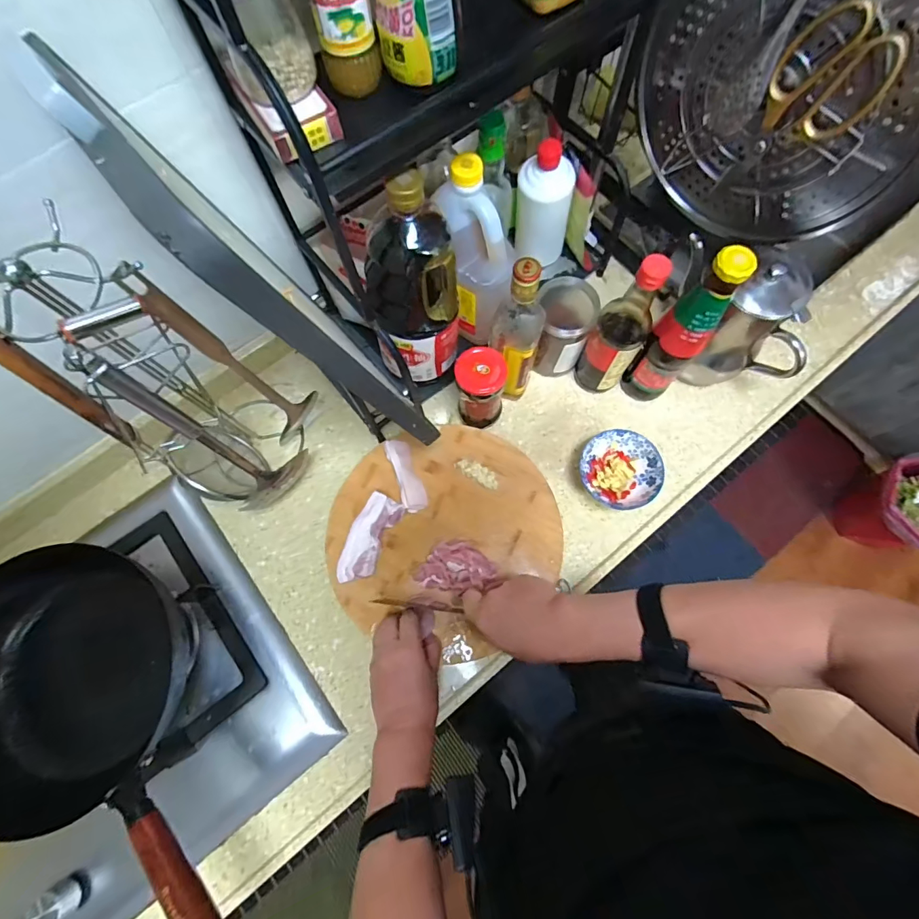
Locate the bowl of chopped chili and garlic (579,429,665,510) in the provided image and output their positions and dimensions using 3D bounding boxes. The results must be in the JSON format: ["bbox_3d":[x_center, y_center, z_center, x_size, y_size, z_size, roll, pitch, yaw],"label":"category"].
[{"bbox_3d":[0.222,0.014,0.637,0.106,0.057,0.098,0,73,1],"label":"bowl of chopped chili and garlic"}]

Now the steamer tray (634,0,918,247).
[{"bbox_3d":[0.315,-0.373,0.470,0.033,0.288,0.299,-42,77,-10],"label":"steamer tray"}]

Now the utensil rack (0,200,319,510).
[{"bbox_3d":[-0.272,-0.043,0.489,0.132,0.391,0.145,0,73,1],"label":"utensil rack"}]

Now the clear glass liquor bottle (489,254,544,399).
[{"bbox_3d":[0.075,-0.155,0.584,0.064,0.257,0.062,0,73,1],"label":"clear glass liquor bottle"}]

